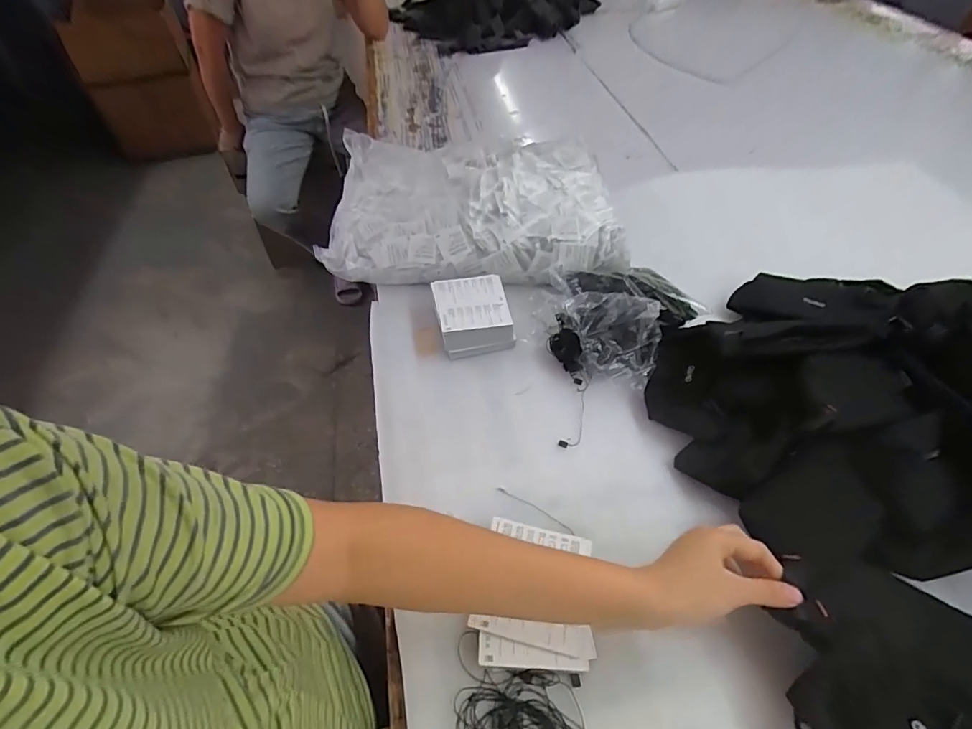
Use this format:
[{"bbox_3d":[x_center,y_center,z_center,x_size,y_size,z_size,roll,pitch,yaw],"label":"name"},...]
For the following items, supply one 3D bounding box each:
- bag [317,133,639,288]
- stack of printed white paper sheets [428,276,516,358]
[{"bbox_3d":[-0.027,-0.249,0.752,0.426,0.103,0.319,-2,50,-2],"label":"bag"},{"bbox_3d":[-0.019,-0.067,0.649,0.094,0.052,0.110,-9,50,-10],"label":"stack of printed white paper sheets"}]

